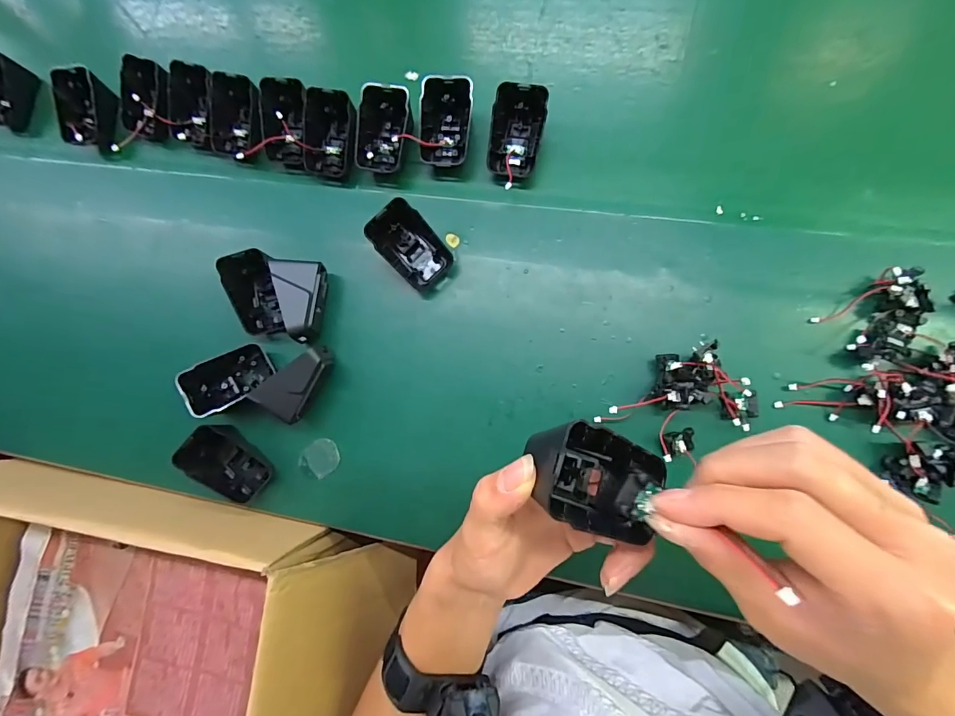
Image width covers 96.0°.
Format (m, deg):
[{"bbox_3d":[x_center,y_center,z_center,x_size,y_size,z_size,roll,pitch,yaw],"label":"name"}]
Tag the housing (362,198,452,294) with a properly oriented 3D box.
[{"bbox_3d":[-0.054,-0.091,0.358,0.044,0.044,0.061,-41,80,2],"label":"housing"}]

